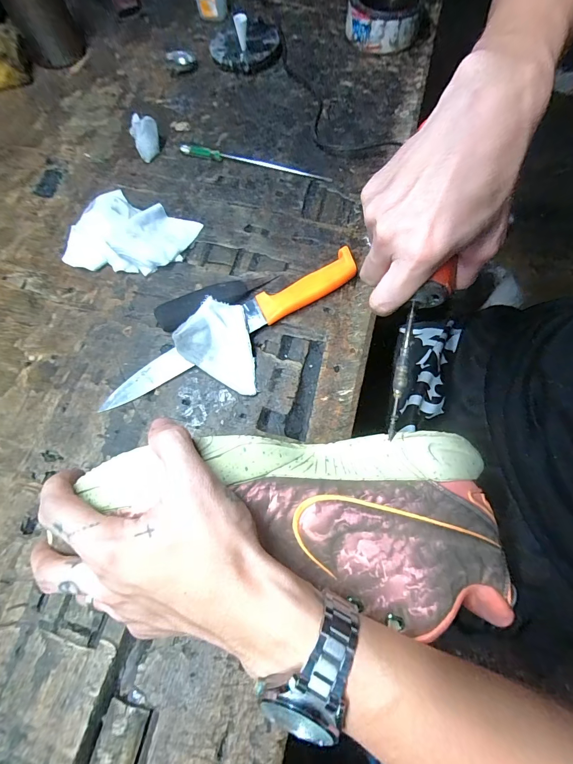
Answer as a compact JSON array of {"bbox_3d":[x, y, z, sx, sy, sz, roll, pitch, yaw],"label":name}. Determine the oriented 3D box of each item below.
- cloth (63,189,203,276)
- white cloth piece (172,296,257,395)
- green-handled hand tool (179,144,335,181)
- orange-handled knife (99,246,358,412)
[{"bbox_3d":[-0.179,-0.169,0.380,0.129,0.030,0.100,20,72,8],"label":"cloth"},{"bbox_3d":[-0.070,-0.032,0.331,0.069,0.013,0.093,-11,93,-5],"label":"white cloth piece"},{"bbox_3d":[-0.039,-0.274,0.419,0.190,0.015,0.011,13,71,6],"label":"green-handled hand tool"},{"bbox_3d":[-0.053,-0.057,0.345,0.290,0.019,0.036,-30,73,-9],"label":"orange-handled knife"}]

